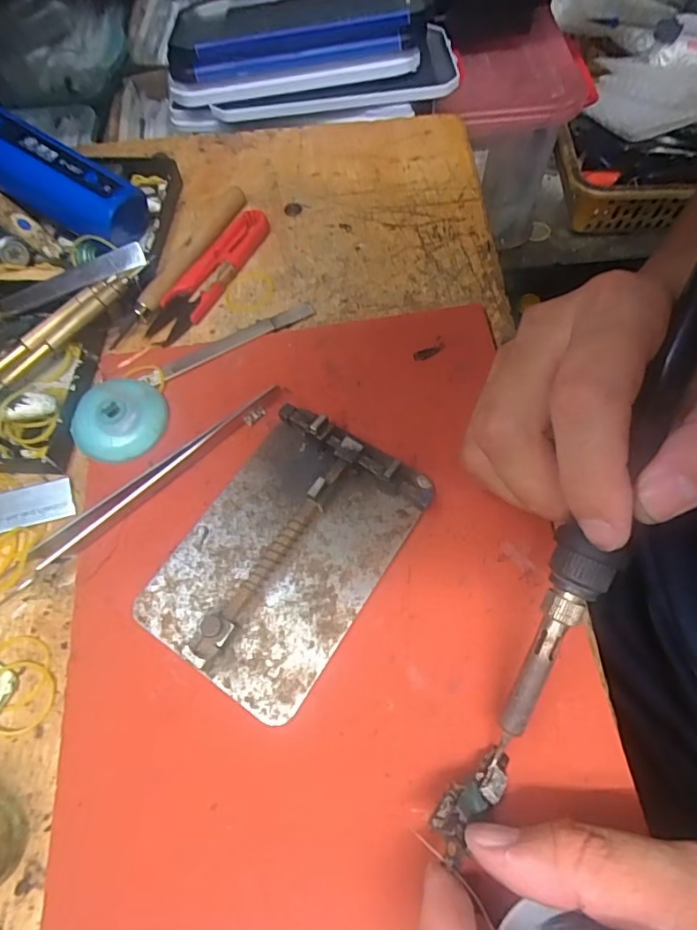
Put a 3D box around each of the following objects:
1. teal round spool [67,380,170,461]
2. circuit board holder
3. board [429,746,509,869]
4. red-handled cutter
[{"bbox_3d":[-0.110,-0.022,0.246,0.043,0.012,0.039,-33,68,-14],"label":"teal round spool"},{"bbox_3d":[-0.026,0.034,0.214,0.078,0.015,0.113,32,69,15],"label":"circuit board holder"},{"bbox_3d":[0.043,0.112,0.173,0.036,0.005,0.015,-23,64,-37],"label":"board"},{"bbox_3d":[-0.078,-0.109,0.289,0.024,0.010,0.097,26,67,13],"label":"red-handled cutter"}]

